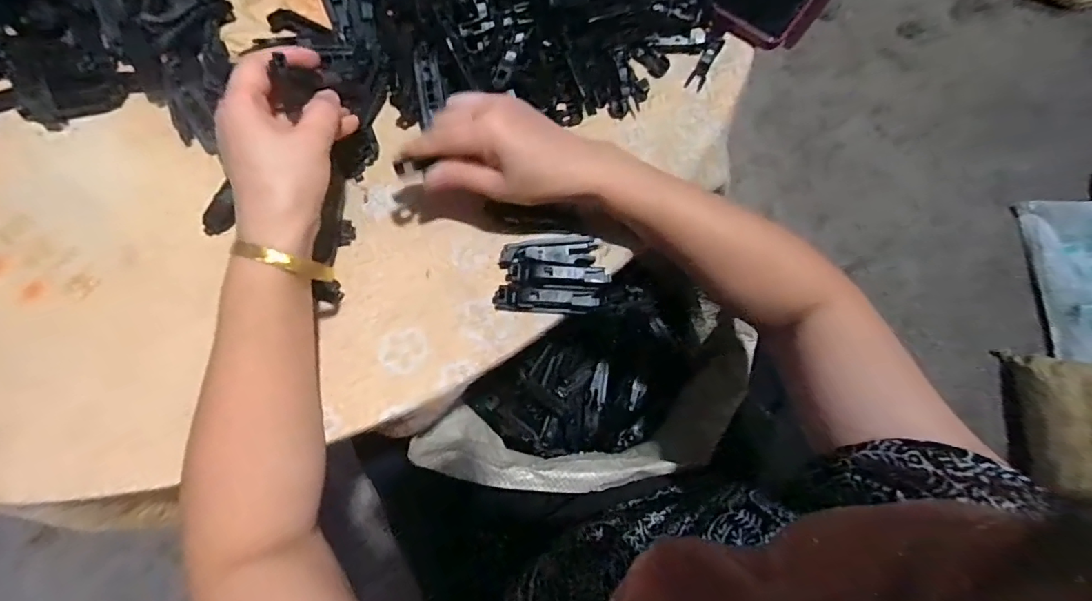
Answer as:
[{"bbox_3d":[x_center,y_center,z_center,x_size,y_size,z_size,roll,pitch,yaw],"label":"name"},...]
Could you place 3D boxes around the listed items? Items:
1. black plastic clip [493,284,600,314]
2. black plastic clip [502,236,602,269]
[{"bbox_3d":[0.001,0.000,0.378,0.078,0.015,0.017,1,76,-1],"label":"black plastic clip"},{"bbox_3d":[0.003,-0.037,0.388,0.075,0.011,0.022,-2,76,-2],"label":"black plastic clip"}]

